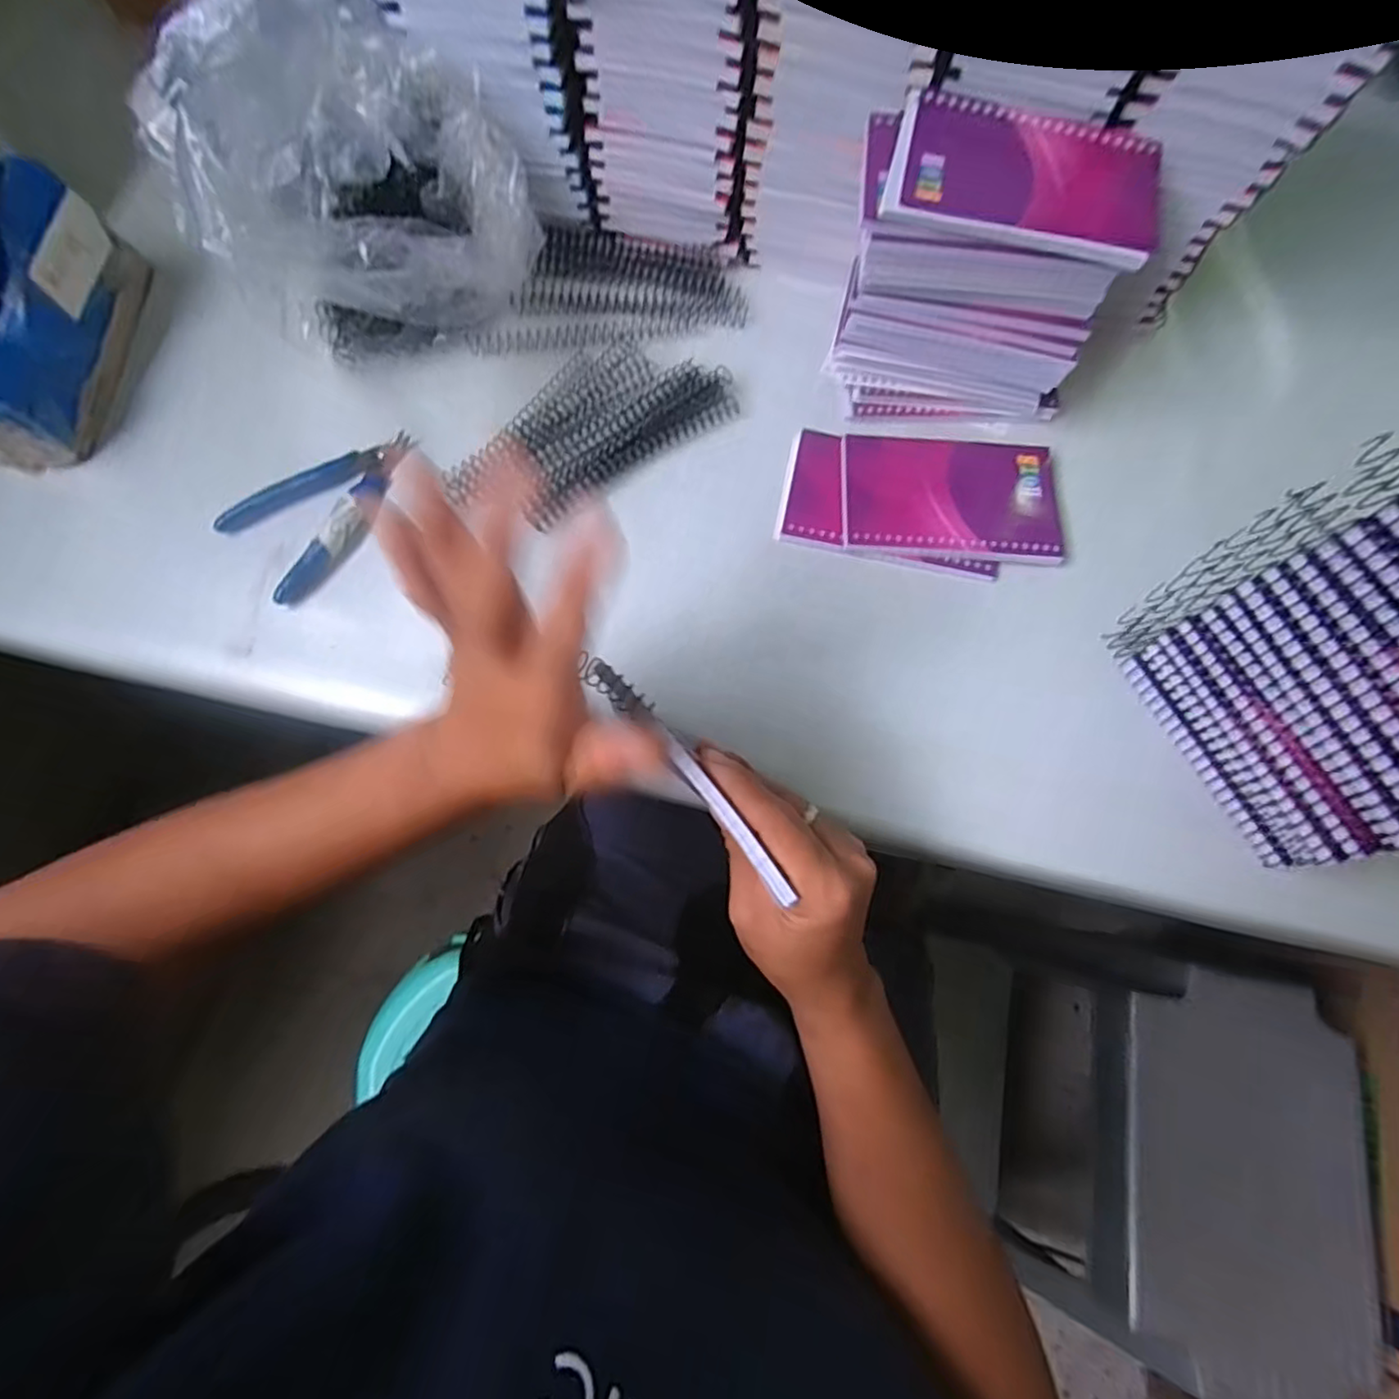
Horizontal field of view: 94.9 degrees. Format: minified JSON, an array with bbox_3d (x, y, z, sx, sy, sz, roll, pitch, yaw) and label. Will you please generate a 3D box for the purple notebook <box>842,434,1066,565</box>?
[{"bbox_3d":[0.153,-0.124,0.394,0.129,0.010,0.080,3,74,0],"label":"purple notebook"}]

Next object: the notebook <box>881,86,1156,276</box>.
[{"bbox_3d":[0.167,-0.269,0.330,0.134,0.011,0.081,15,75,4],"label":"notebook"}]

